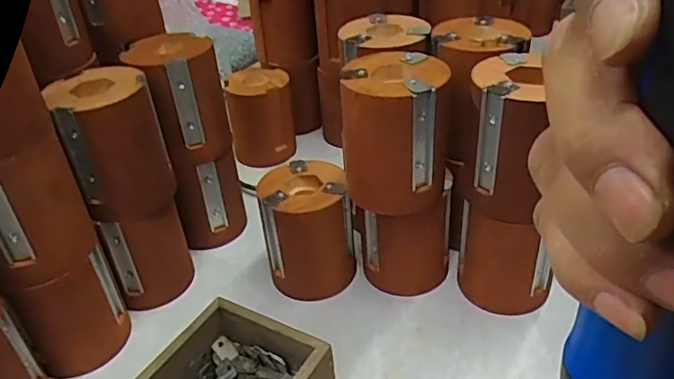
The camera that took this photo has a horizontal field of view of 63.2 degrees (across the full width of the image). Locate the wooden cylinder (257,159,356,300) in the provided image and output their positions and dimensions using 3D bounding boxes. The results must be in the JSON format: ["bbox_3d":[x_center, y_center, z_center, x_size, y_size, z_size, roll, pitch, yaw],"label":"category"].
[{"bbox_3d":[-0.024,0.038,0.487,0.076,0.103,0.075,-6,34,-2],"label":"wooden cylinder"}]

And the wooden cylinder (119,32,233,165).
[{"bbox_3d":[-0.143,-0.085,0.500,0.073,0.100,0.075,-26,42,-28],"label":"wooden cylinder"}]

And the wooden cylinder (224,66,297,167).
[{"bbox_3d":[-0.093,-0.091,0.684,0.078,0.100,0.071,-10,35,-8],"label":"wooden cylinder"}]

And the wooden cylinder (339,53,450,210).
[{"bbox_3d":[0.045,-0.044,0.418,0.076,0.098,0.078,-1,36,3],"label":"wooden cylinder"}]

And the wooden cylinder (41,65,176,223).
[{"bbox_3d":[-0.178,-0.037,0.440,0.074,0.104,0.081,-15,38,-15],"label":"wooden cylinder"}]

